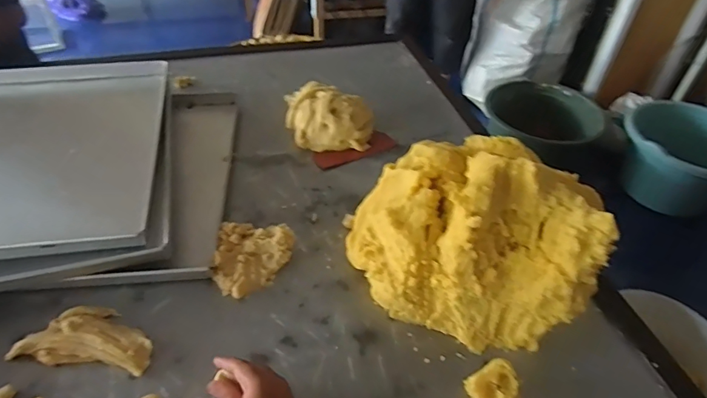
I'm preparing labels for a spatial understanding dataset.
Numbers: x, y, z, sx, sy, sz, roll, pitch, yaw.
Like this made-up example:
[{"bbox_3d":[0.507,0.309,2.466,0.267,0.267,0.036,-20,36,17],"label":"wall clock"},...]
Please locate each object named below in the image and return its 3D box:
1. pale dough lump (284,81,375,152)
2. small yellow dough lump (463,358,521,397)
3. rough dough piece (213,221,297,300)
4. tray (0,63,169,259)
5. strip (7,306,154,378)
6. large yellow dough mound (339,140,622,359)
[{"bbox_3d":[-0.050,-0.168,0.954,0.181,0.073,0.143,8,44,6],"label":"pale dough lump"},{"bbox_3d":[0.175,0.233,0.561,0.063,0.023,0.057,-23,53,-27],"label":"small yellow dough lump"},{"bbox_3d":[-0.152,0.090,0.697,0.111,0.033,0.111,5,43,2],"label":"rough dough piece"},{"bbox_3d":[-0.600,-0.088,0.801,0.501,0.057,0.510,-6,46,-11],"label":"tray"},{"bbox_3d":[-0.346,0.177,0.605,0.169,0.031,0.085,6,43,3],"label":"strip"},{"bbox_3d":[0.161,0.039,0.675,0.332,0.199,0.277,9,44,7],"label":"large yellow dough mound"}]

